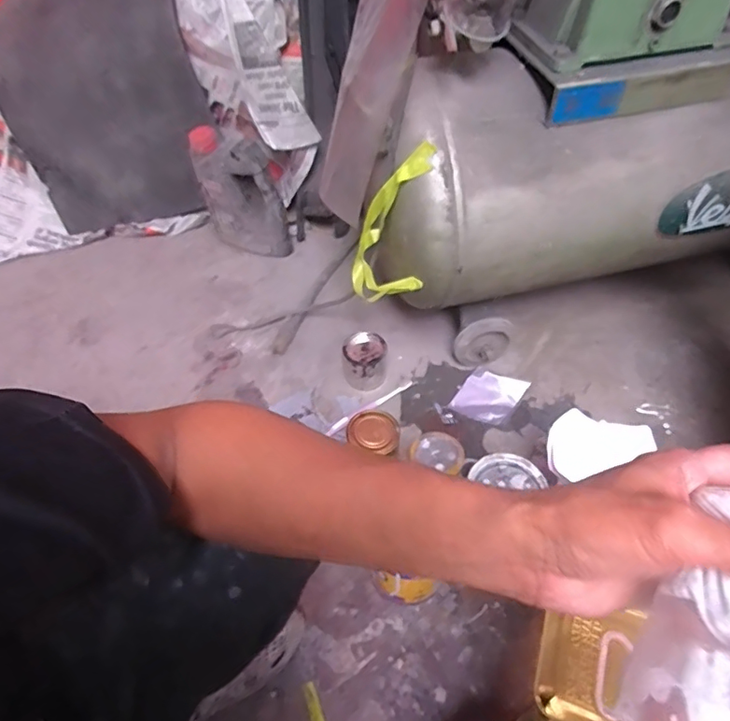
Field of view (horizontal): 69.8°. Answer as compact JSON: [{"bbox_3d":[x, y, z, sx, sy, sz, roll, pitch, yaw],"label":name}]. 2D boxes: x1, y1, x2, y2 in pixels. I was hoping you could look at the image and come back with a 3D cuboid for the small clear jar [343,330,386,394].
[{"bbox_3d":[-0.001,0.001,0.890,0.071,0.078,0.065,-2,52,2],"label":"small clear jar"}]

